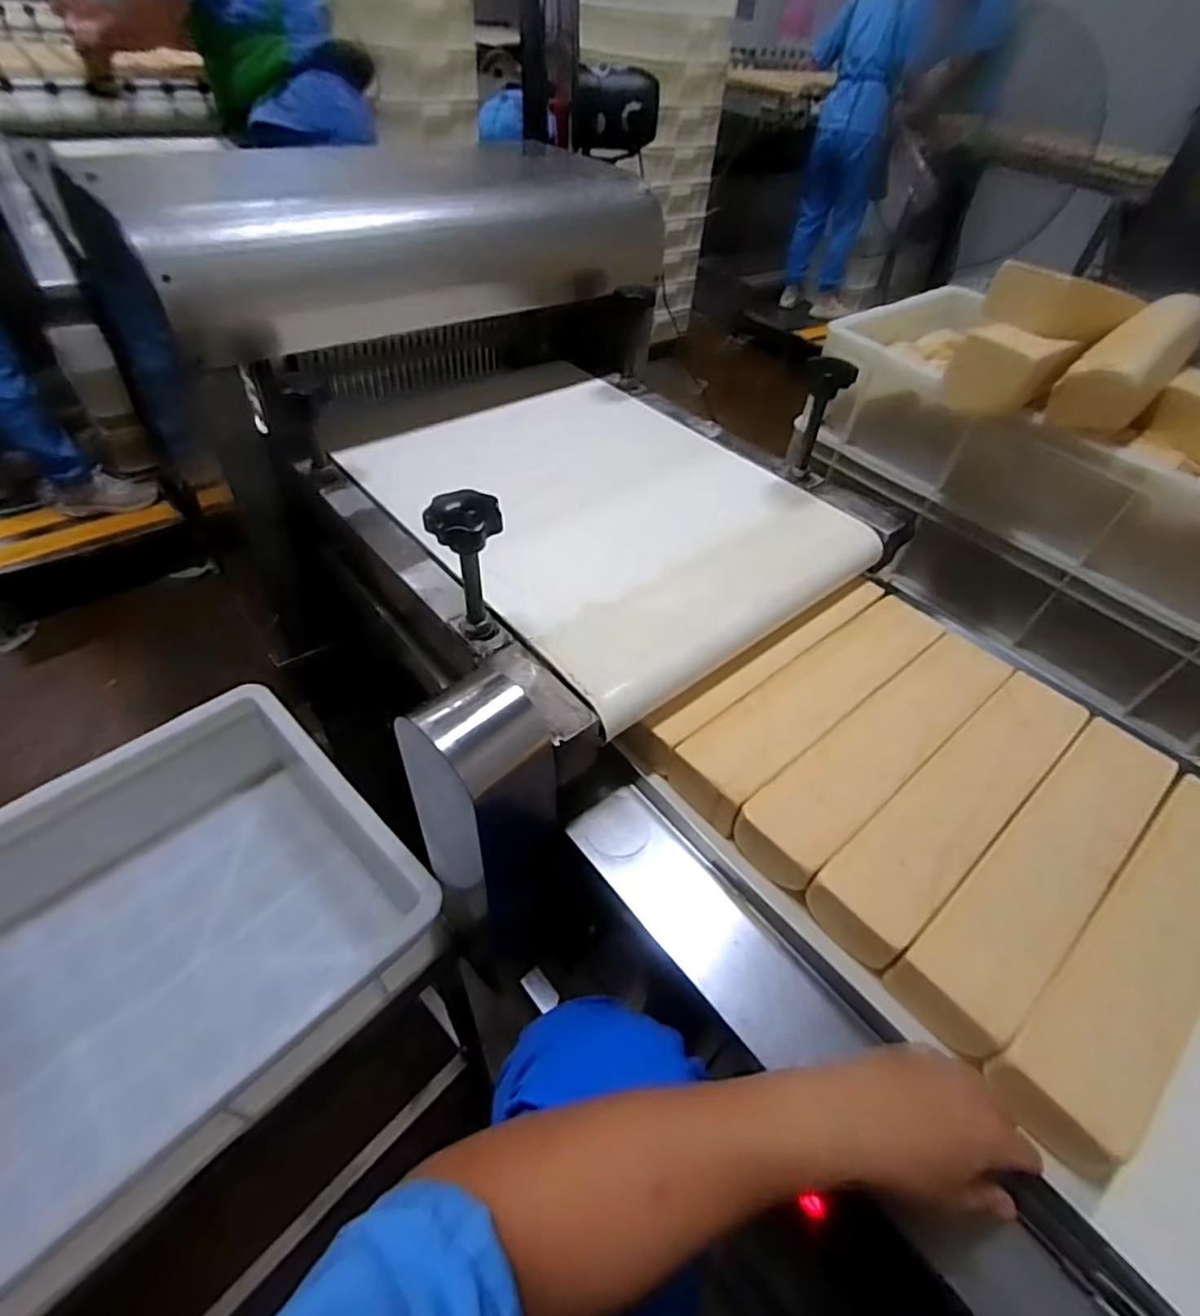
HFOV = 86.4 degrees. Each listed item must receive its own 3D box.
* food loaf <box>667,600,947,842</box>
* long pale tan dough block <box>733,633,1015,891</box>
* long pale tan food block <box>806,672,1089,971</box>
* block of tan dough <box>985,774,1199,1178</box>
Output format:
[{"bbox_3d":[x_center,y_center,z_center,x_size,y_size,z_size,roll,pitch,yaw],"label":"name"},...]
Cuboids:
[{"bbox_3d":[0.218,0.043,0.646,0.364,0.054,0.079,-30,56,-30],"label":"food loaf"},{"bbox_3d":[0.268,0.084,0.610,0.359,0.046,0.081,-29,56,-29],"label":"long pale tan dough block"},{"bbox_3d":[0.317,0.128,0.569,0.351,0.050,0.076,-30,56,-29],"label":"long pale tan food block"},{"bbox_3d":[0.424,0.218,0.489,0.349,0.061,0.087,-29,56,-29],"label":"block of tan dough"}]

